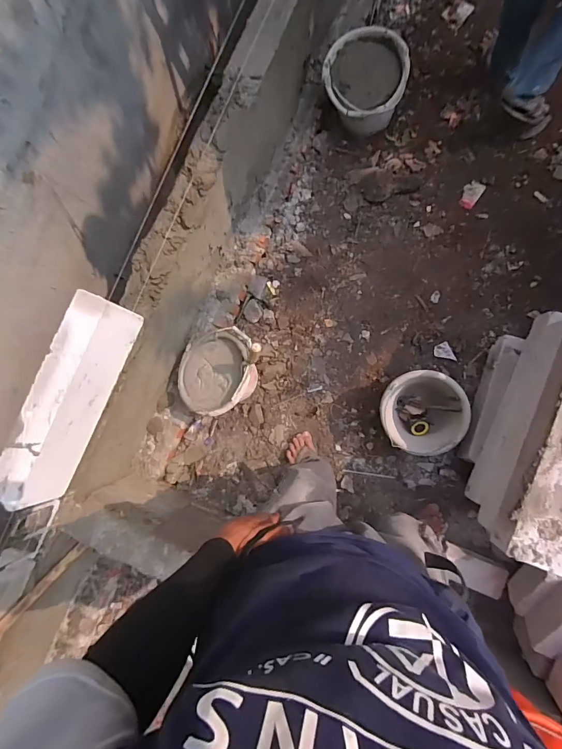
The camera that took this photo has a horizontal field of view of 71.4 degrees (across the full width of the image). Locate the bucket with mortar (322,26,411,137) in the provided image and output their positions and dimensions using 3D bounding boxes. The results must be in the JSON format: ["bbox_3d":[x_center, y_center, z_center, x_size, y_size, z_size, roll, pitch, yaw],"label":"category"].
[{"bbox_3d":[0.277,-0.977,1.317,0.248,0.200,0.269,-1,86,9],"label":"bucket with mortar"}]

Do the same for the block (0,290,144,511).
[{"bbox_3d":[-0.581,0.067,1.078,0.100,0.200,0.570,24,90,10],"label":"block"}]

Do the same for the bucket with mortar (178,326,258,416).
[{"bbox_3d":[-0.218,-0.004,1.405,0.275,0.186,0.273,-1,86,9],"label":"bucket with mortar"}]

